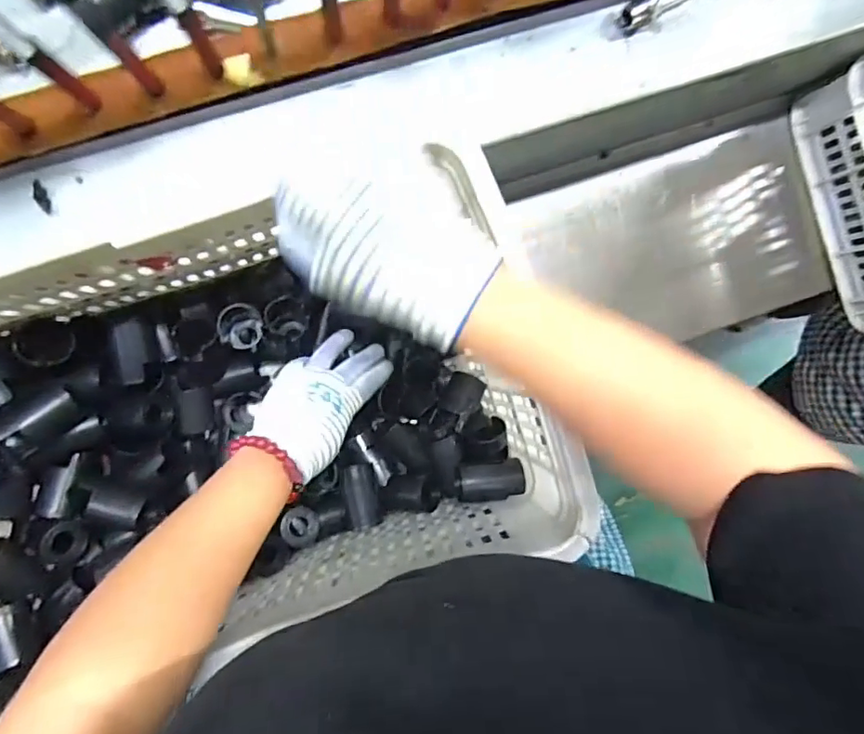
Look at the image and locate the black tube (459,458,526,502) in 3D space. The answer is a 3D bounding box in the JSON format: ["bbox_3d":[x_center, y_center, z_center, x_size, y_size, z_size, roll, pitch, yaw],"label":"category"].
[{"bbox_3d":[0.059,0.117,0.572,0.068,0.040,0.031,-4,94,-7],"label":"black tube"}]

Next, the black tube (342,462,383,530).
[{"bbox_3d":[-0.075,0.138,0.599,0.034,0.031,0.069,-11,95,-6],"label":"black tube"}]

